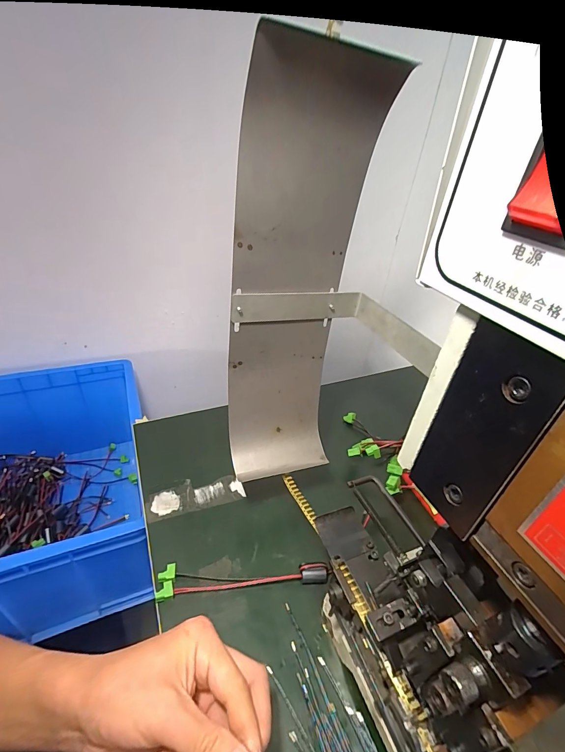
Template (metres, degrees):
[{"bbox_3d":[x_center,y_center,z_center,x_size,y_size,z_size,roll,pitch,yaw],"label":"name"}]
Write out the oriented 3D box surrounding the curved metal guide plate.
[{"bbox_3d":[0.009,-0.063,0.344,0.120,0.379,0.097,-1,37,-9],"label":"curved metal guide plate"}]

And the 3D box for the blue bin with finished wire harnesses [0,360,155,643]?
[{"bbox_3d":[-0.496,0.222,0.578,0.527,0.234,0.421,-12,40,-23],"label":"blue bin with finished wire harnesses"}]

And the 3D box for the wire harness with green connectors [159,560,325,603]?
[{"bbox_3d":[-0.043,0.220,0.388,0.183,0.021,0.031,-1,37,-9],"label":"wire harness with green connectors"}]

